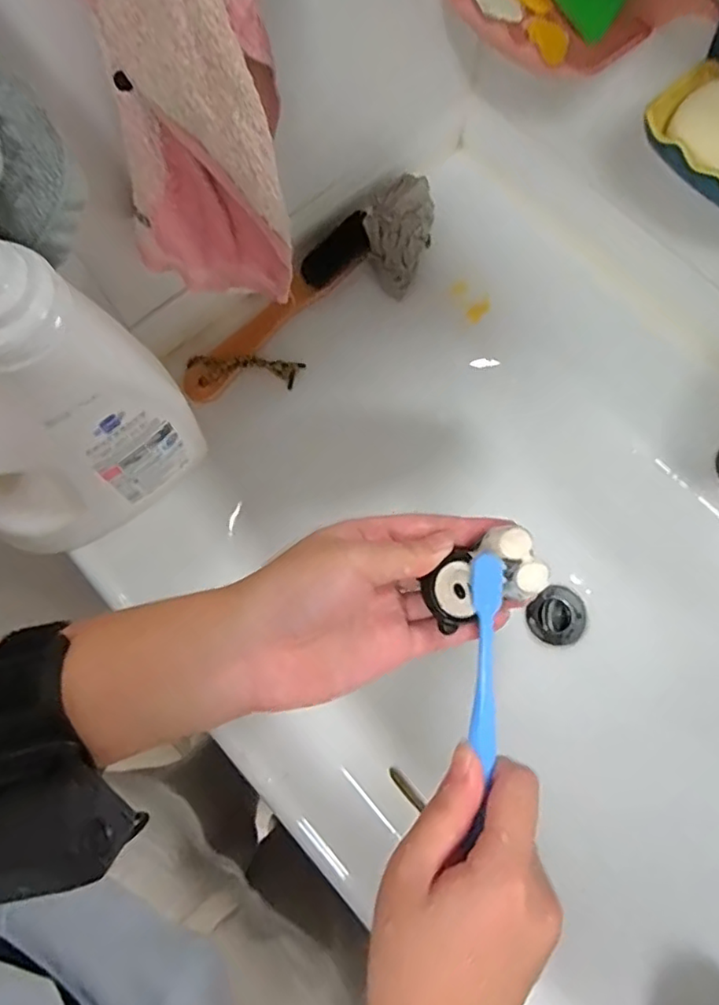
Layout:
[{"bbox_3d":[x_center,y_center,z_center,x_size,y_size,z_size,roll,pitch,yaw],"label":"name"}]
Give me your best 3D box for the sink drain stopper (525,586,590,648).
[{"bbox_3d":[0.204,0.118,0.624,0.057,0.018,0.057,-1,82,9],"label":"sink drain stopper"}]

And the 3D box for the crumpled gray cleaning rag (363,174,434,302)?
[{"bbox_3d":[0.034,-0.237,0.540,0.057,0.042,0.103,2,75,0],"label":"crumpled gray cleaning rag"}]

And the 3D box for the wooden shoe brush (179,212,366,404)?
[{"bbox_3d":[-0.069,-0.167,0.522,0.208,0.032,0.035,-44,79,-11],"label":"wooden shoe brush"}]

